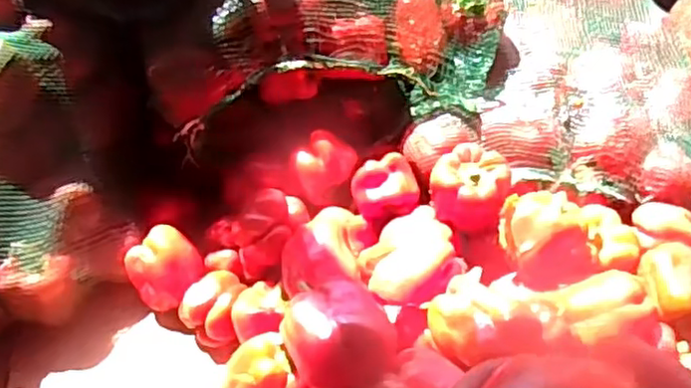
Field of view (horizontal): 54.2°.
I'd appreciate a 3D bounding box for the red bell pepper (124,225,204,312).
[{"bbox_3d":[-0.244,0.103,0.922,0.091,0.075,0.092,-30,53,-19],"label":"red bell pepper"}]

